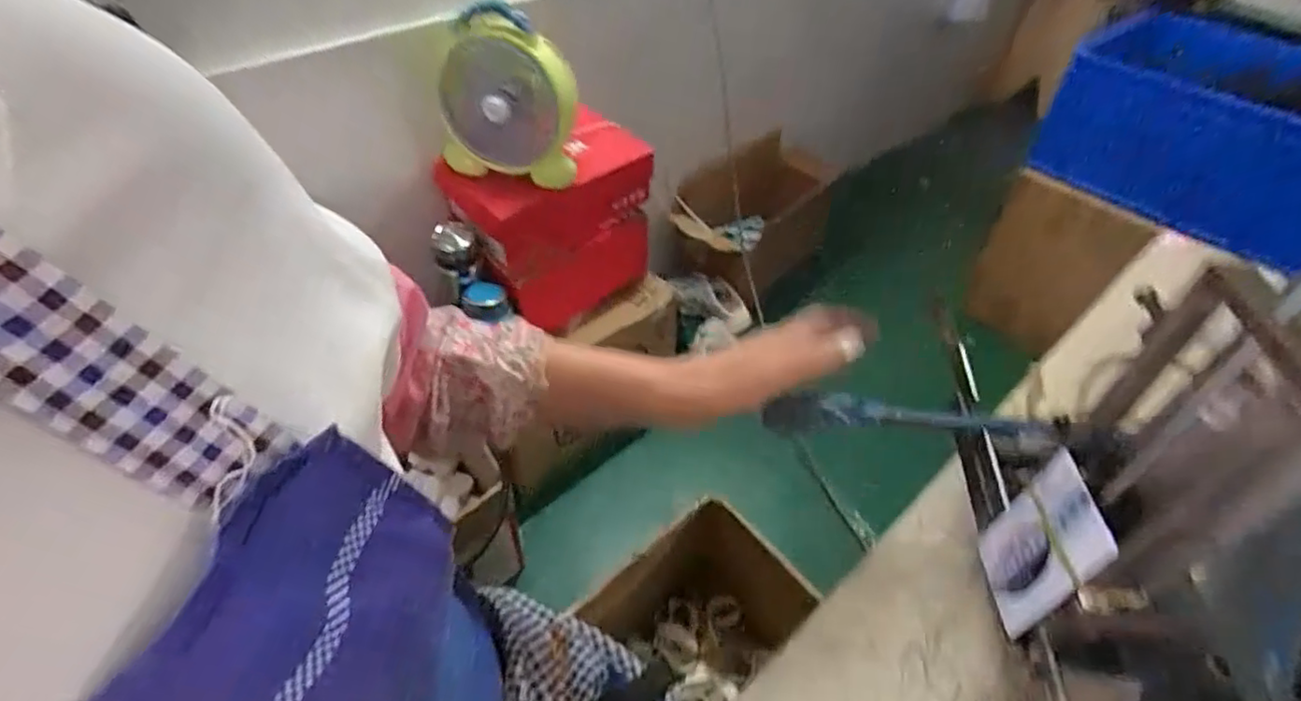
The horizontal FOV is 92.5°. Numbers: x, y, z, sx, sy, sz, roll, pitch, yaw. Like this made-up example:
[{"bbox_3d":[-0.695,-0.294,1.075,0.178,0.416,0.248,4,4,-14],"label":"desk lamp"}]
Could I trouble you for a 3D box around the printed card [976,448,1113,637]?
[{"bbox_3d":[0.191,0.097,0.308,0.005,0.084,0.056,8,45,-4],"label":"printed card"}]

